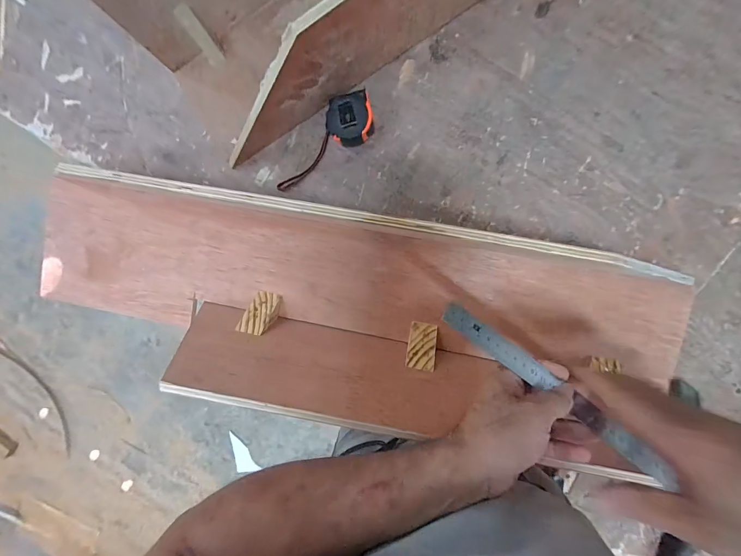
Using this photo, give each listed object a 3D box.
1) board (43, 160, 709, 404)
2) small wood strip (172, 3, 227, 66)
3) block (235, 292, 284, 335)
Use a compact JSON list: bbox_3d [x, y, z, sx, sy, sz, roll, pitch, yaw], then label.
[{"bbox_3d":[-0.045,0.006,0.518,0.956,0.028,0.212,10,99,6],"label":"board"},{"bbox_3d":[-0.241,-0.342,0.487,0.023,0.083,0.007,-20,67,8],"label":"small wood strip"},{"bbox_3d":[-0.164,0.051,0.512,0.039,0.065,0.051,10,96,6],"label":"block"}]

